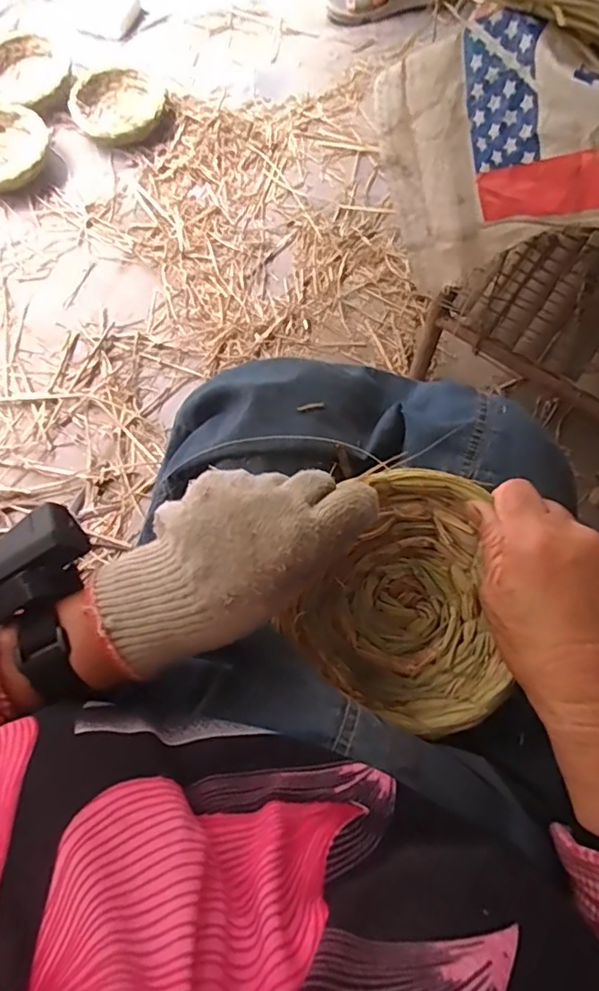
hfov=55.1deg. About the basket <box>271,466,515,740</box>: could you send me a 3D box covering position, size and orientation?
[{"bbox_3d":[0.068,0.061,0.344,0.128,0.056,0.132,31,75,11],"label":"basket"}]

